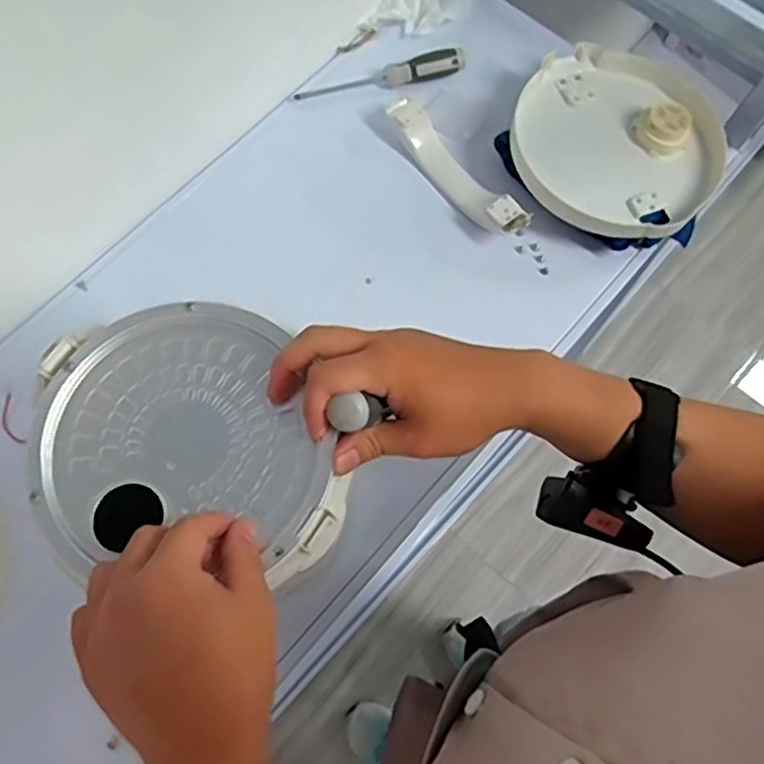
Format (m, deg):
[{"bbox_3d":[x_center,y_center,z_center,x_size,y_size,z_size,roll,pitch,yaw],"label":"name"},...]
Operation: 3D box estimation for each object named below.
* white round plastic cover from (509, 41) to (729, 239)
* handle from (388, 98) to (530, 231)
[{"bbox_3d":[0.237,-0.245,0.688,0.204,0.034,0.229,30,73,9],"label":"white round plastic cover"},{"bbox_3d":[0.075,-0.216,0.698,0.036,0.039,0.193,-37,75,-12],"label":"handle"}]

